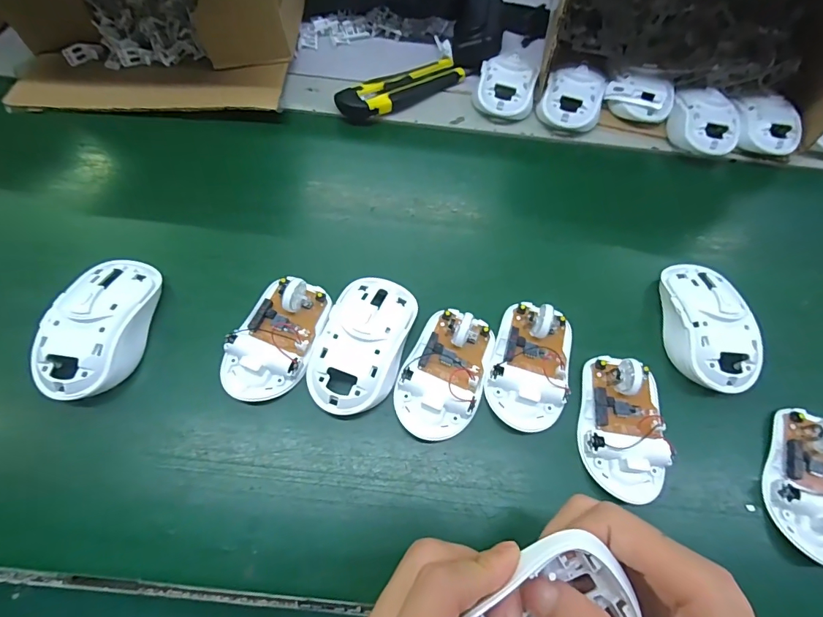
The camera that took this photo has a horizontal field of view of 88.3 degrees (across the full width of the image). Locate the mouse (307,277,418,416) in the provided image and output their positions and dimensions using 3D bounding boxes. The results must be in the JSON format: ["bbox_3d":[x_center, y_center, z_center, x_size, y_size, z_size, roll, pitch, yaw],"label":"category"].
[{"bbox_3d":[-0.033,0.022,0.300,0.058,0.028,0.103,17,65,5],"label":"mouse"}]

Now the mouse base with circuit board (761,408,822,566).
[{"bbox_3d":[0.270,0.116,0.279,0.052,0.025,0.092,22,65,7],"label":"mouse base with circuit board"}]

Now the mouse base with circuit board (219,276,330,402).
[{"bbox_3d":[-0.098,0.019,0.303,0.055,0.022,0.092,18,65,5],"label":"mouse base with circuit board"}]

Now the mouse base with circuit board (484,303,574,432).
[{"bbox_3d":[0.087,0.038,0.303,0.058,0.020,0.090,16,64,4],"label":"mouse base with circuit board"}]

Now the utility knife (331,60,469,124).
[{"bbox_3d":[-0.008,-0.222,0.426,0.138,0.021,0.038,-29,69,-16],"label":"utility knife"}]

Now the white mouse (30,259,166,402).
[{"bbox_3d":[-0.218,0.010,0.295,0.055,0.033,0.102,4,64,-2],"label":"white mouse"}]

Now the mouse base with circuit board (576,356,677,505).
[{"bbox_3d":[0.148,0.079,0.287,0.057,0.024,0.092,14,64,3],"label":"mouse base with circuit board"}]

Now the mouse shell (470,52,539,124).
[{"bbox_3d":[0.093,-0.218,0.425,0.058,0.030,0.063,17,65,5],"label":"mouse shell"}]

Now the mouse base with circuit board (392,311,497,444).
[{"bbox_3d":[0.024,0.043,0.298,0.056,0.020,0.092,20,65,6],"label":"mouse base with circuit board"}]

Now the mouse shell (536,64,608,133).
[{"bbox_3d":[0.159,-0.204,0.420,0.058,0.030,0.066,25,65,8],"label":"mouse shell"}]

